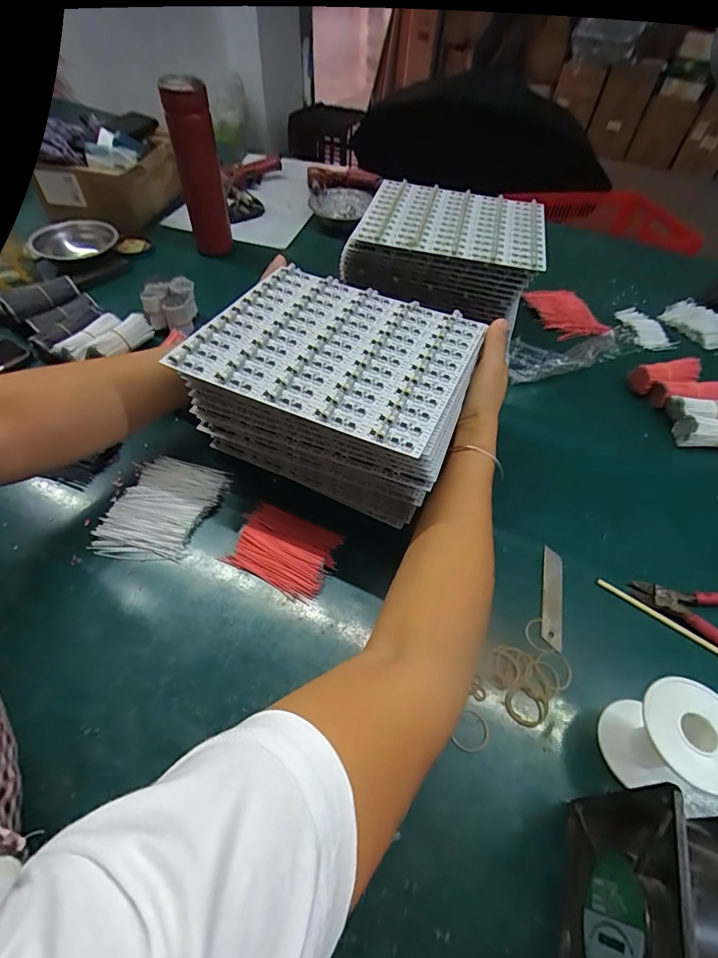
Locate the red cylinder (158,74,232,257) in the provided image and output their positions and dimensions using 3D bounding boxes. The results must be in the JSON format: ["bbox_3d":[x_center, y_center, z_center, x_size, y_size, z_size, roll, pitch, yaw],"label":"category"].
[{"bbox_3d":[-0.257,-0.494,0.707,0.070,0.237,0.074,-13,54,-13],"label":"red cylinder"}]

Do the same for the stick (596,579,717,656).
[{"bbox_3d":[0.302,0.144,0.379,0.187,0.005,0.008,33,59,21],"label":"stick"}]

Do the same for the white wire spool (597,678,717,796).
[{"bbox_3d":[0.216,0.180,0.303,0.063,0.066,0.061,2,52,-2],"label":"white wire spool"}]

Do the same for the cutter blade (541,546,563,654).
[{"bbox_3d":[0.179,0.108,0.405,0.018,0.004,0.096,9,58,13],"label":"cutter blade"}]

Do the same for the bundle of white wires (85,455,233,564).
[{"bbox_3d":[-0.198,0.030,0.442,0.095,0.011,0.123,15,53,8],"label":"bundle of white wires"}]

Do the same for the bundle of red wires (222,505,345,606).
[{"bbox_3d":[-0.072,0.066,0.419,0.098,0.016,0.076,22,54,13],"label":"bundle of red wires"}]

